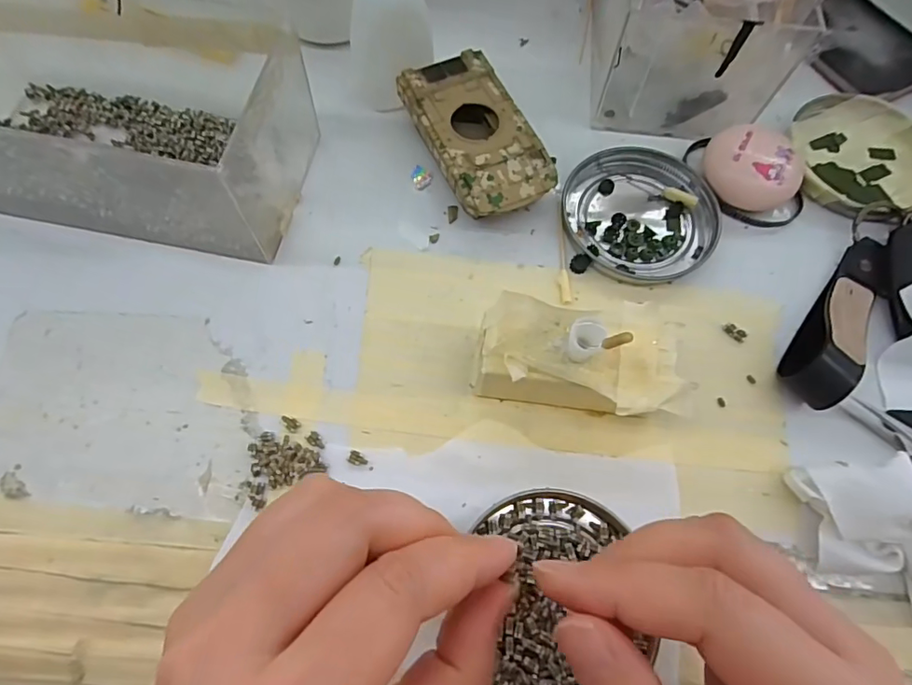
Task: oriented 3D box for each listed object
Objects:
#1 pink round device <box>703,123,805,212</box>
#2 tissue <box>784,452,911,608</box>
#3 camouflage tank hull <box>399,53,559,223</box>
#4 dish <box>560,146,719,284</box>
[{"bbox_3d":[0.154,-0.090,0.278,0.047,0.022,0.044,0,68,-1],"label":"pink round device"},{"bbox_3d":[0.172,0.078,0.207,0.050,0.025,0.067,-12,69,-6],"label":"tissue"},{"bbox_3d":[0.010,-0.105,0.281,0.051,0.025,0.094,-24,71,-10],"label":"camouflage tank hull"},{"bbox_3d":[0.096,-0.067,0.276,0.076,0.008,0.074,6,68,1],"label":"dish"}]

